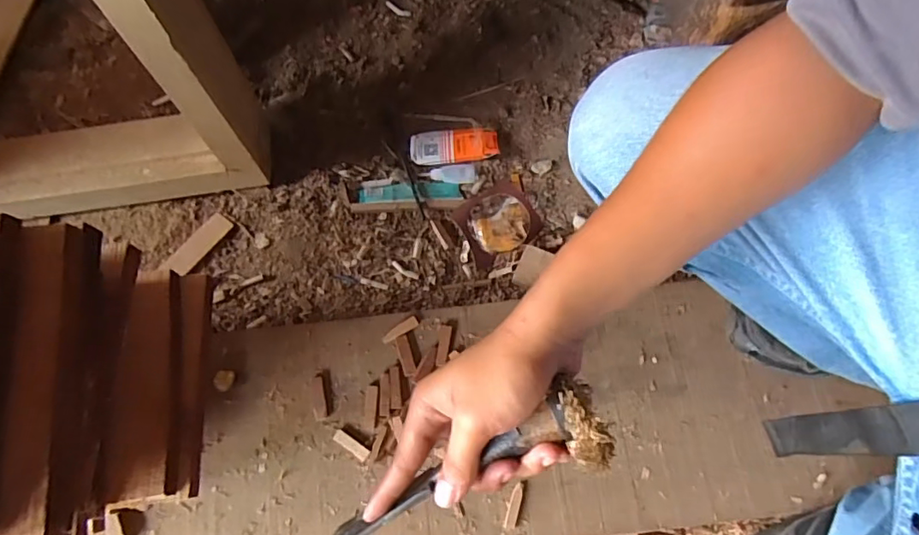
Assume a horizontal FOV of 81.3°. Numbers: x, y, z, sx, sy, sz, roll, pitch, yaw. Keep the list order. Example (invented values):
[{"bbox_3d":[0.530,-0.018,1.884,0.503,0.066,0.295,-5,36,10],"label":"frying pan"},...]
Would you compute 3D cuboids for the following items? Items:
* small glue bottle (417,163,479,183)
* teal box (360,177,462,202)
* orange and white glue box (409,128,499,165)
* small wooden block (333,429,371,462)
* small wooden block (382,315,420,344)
[{"bbox_3d":[-0.015,-0.132,0.755,0.080,0.013,0.028,-1,72,-1],"label":"small glue bottle"},{"bbox_3d":[-0.068,-0.106,0.749,0.141,0.015,0.035,0,72,-1],"label":"teal box"},{"bbox_3d":[-0.008,-0.176,0.760,0.123,0.016,0.053,-4,72,-2],"label":"orange and white glue box"},{"bbox_3d":[-0.122,0.201,0.605,0.044,0.005,0.015,33,74,10],"label":"small wooden block"},{"bbox_3d":[-0.072,0.074,0.644,0.049,0.004,0.014,-29,75,-10],"label":"small wooden block"}]

